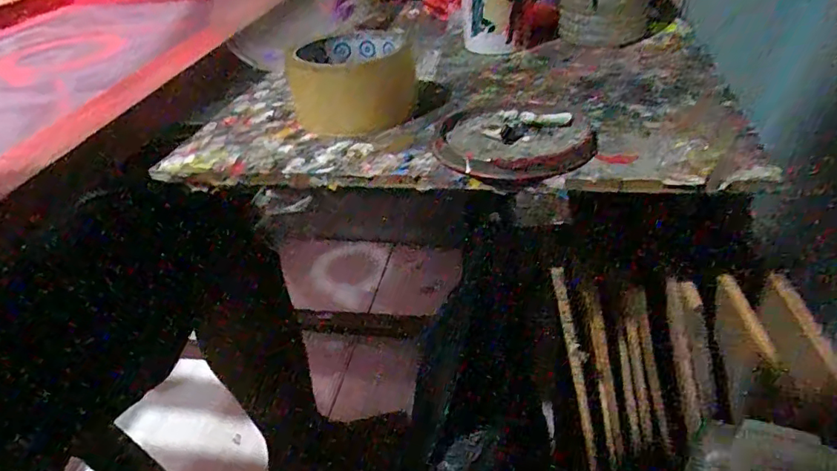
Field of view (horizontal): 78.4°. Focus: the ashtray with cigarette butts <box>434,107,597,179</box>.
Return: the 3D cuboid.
[{"bbox_3d":[0.061,-0.063,0.329,0.096,0.010,0.094,-4,36,3],"label":"ashtray with cigarette butts"}]

